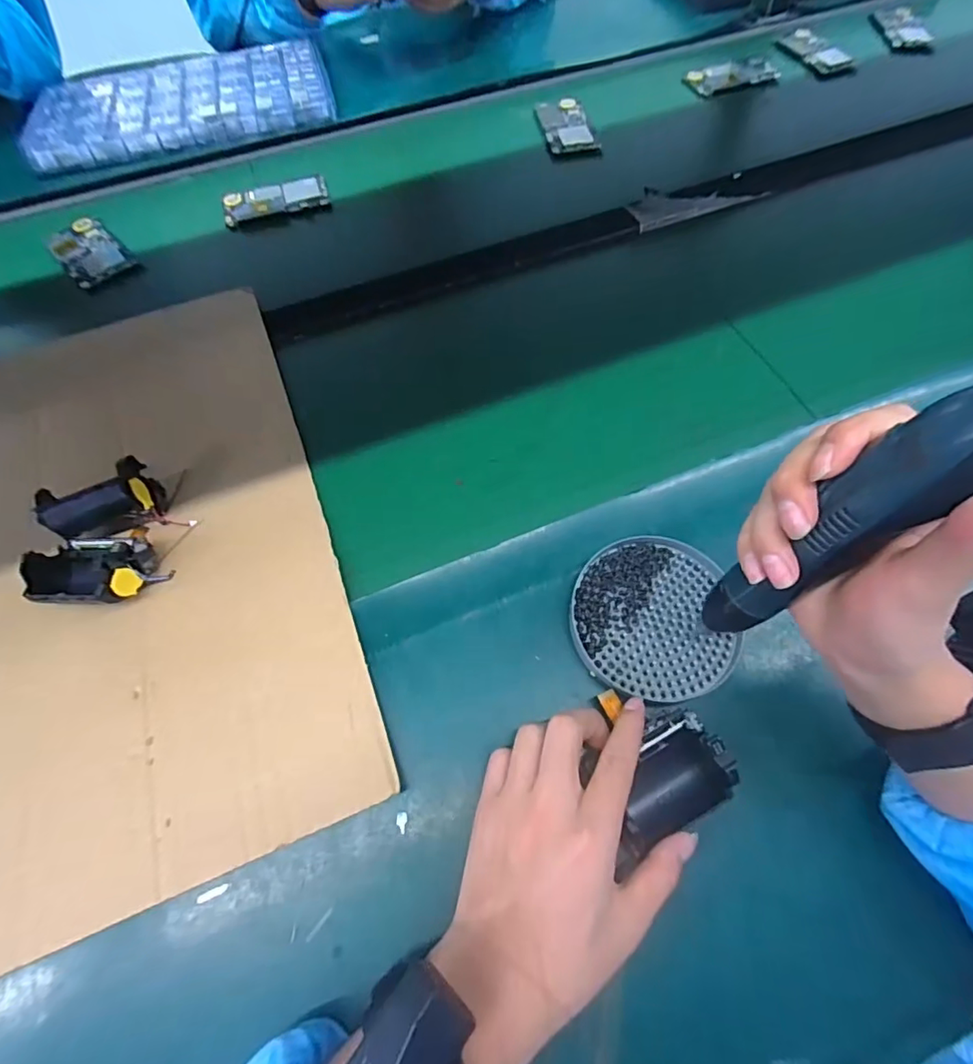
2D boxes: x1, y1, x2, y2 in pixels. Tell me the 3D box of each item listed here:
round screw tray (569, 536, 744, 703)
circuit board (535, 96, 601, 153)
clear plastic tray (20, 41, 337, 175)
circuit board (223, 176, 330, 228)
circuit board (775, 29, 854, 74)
[{"bbox_3d":[0.115,0.060,0.367,0.109,0.012,0.113,0,62,1],"label":"round screw tray"},{"bbox_3d":[0.104,-0.535,0.682,0.064,0.007,0.111,-11,62,-5],"label":"circuit board"},{"bbox_3d":[-0.417,-0.599,0.720,0.381,0.043,0.227,-19,63,-9],"label":"clear plastic tray"},{"bbox_3d":[-0.254,-0.402,0.630,0.123,0.013,0.053,-15,63,-7],"label":"circuit board"},{"bbox_3d":[0.483,-0.704,0.766,0.069,0.015,0.111,-29,65,-14],"label":"circuit board"}]

